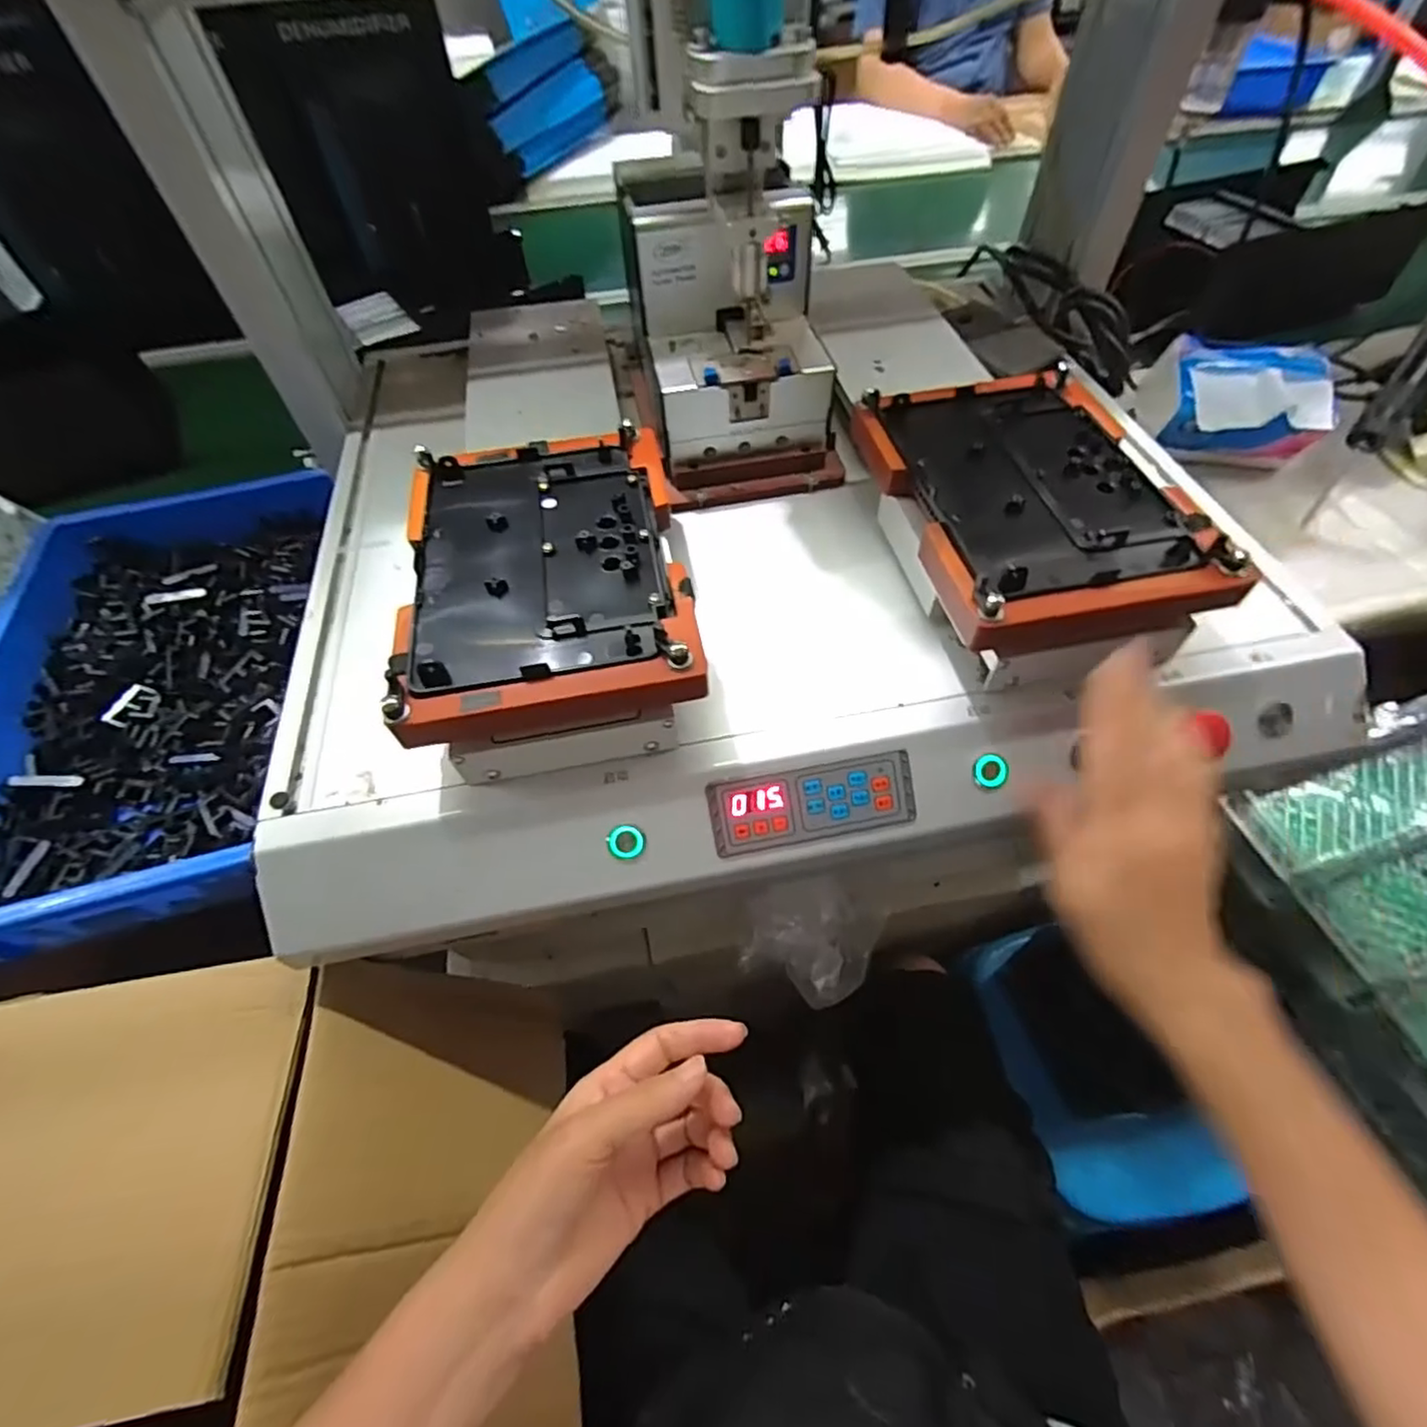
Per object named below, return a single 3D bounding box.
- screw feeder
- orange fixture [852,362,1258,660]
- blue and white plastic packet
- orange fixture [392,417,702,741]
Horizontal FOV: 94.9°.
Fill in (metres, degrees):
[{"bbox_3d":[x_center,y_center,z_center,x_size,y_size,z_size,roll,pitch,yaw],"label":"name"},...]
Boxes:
[{"bbox_3d":[0.015,-0.261,0.463,0.140,0.166,0.126,-10,56,-4],"label":"screw feeder"},{"bbox_3d":[0.194,-0.134,0.406,0.161,0.037,0.210,-9,56,-3],"label":"orange fixture"},{"bbox_3d":[0.553,-0.327,0.702,0.157,0.092,0.108,9,57,9],"label":"blue and white plastic packet"},{"bbox_3d":[-0.097,-0.082,0.389,0.156,0.043,0.208,-11,56,-4],"label":"orange fixture"}]

